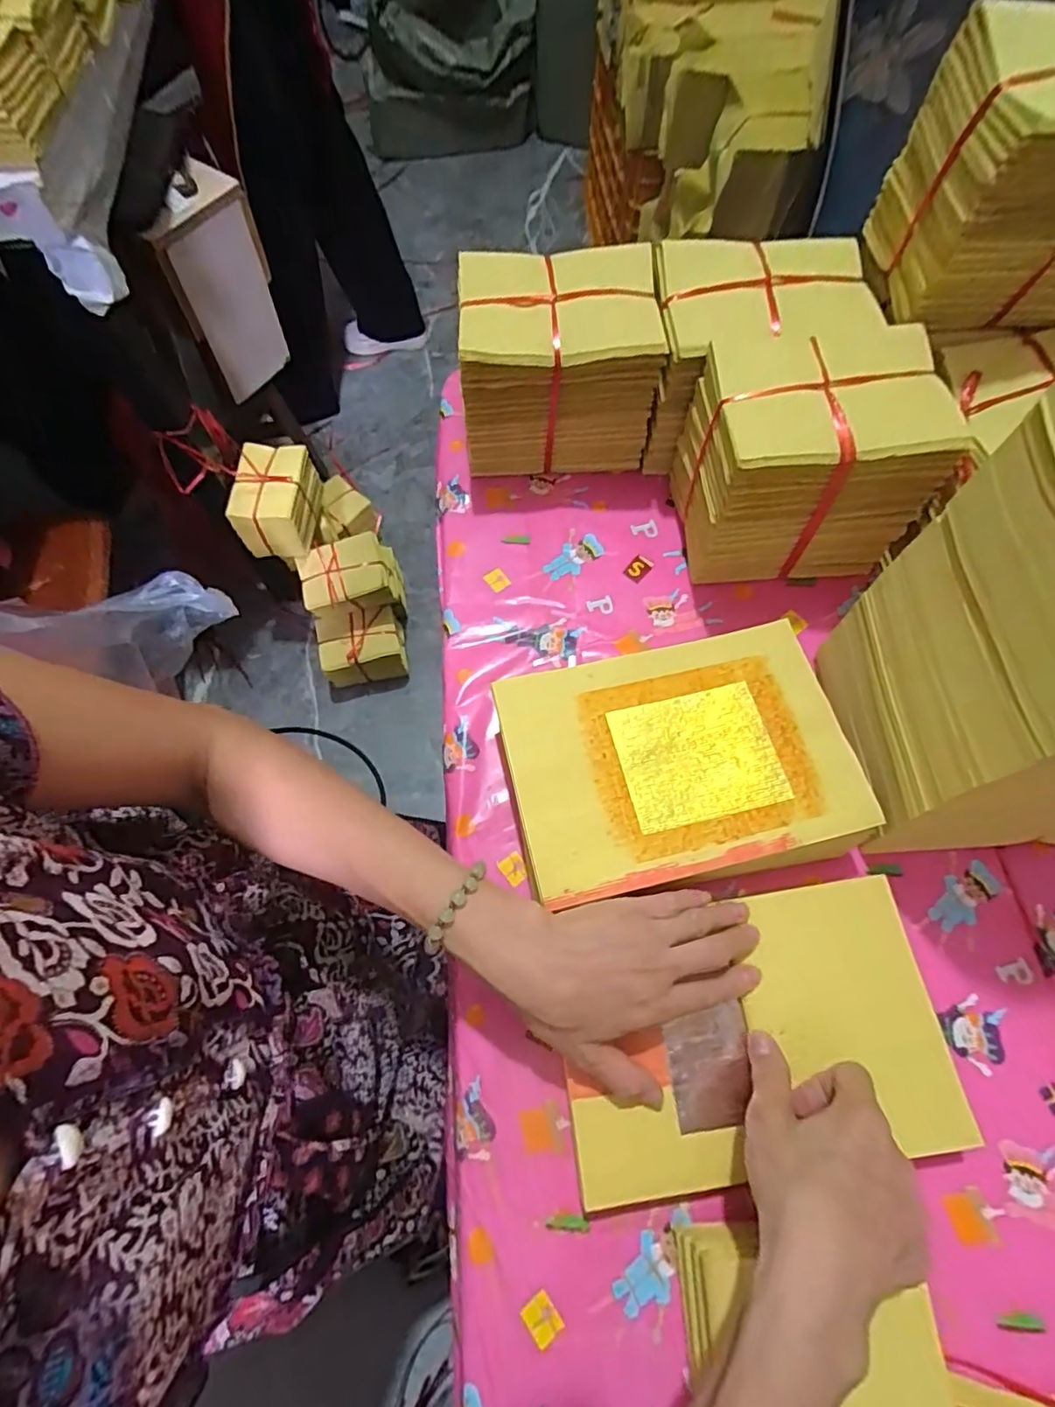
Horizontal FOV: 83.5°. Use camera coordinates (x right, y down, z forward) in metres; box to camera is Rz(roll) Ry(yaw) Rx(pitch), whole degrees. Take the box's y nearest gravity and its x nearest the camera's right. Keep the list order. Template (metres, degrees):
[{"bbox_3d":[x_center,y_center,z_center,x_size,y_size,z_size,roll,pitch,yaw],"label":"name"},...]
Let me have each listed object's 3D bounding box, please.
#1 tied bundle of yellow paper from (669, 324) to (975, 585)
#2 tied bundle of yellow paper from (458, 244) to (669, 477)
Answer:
[{"bbox_3d":[0.216,-0.202,0.484,0.163,0.152,0.148,-2,68,-1],"label":"tied bundle of yellow paper"},{"bbox_3d":[0.026,-0.293,0.526,0.159,0.144,0.111,-3,68,-1],"label":"tied bundle of yellow paper"}]

